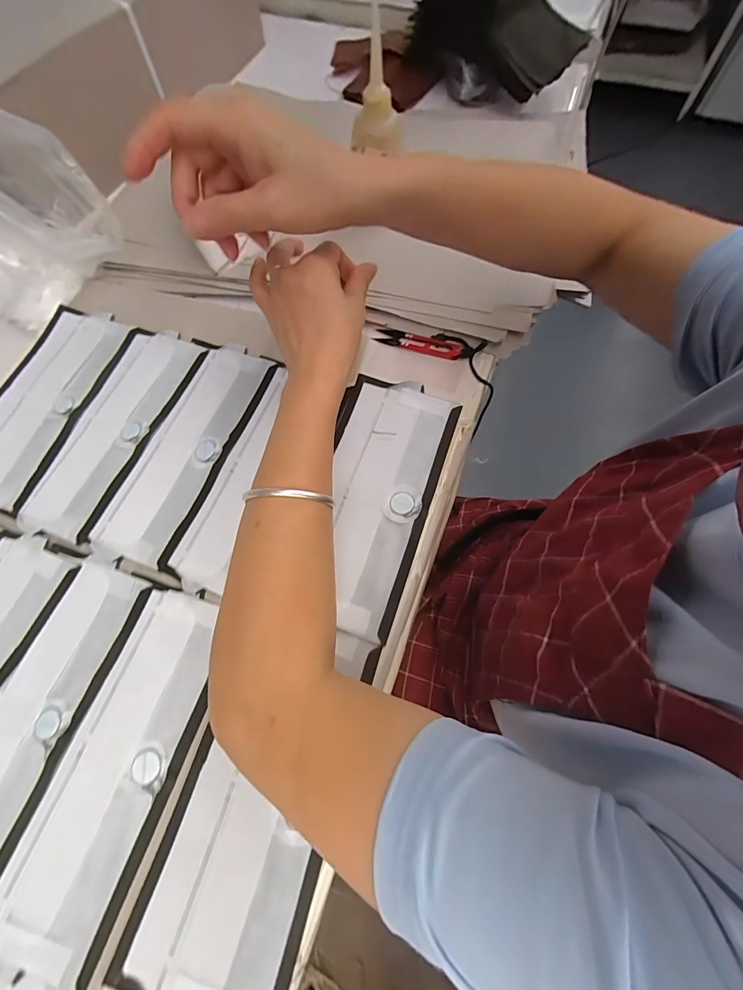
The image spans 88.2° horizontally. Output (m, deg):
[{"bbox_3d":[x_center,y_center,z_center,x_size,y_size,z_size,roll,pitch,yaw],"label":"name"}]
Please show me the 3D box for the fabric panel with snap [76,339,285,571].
[{"bbox_3d":[-0.182,-0.052,0.376,0.093,0.010,0.235,18,69,8],"label":"fabric panel with snap"}]

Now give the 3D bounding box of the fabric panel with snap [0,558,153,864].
[{"bbox_3d":[-0.260,0.168,0.292,0.083,0.007,0.235,20,69,9],"label":"fabric panel with snap"}]

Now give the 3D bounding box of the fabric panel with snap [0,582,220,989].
[{"bbox_3d":[-0.183,0.187,0.278,0.090,0.004,0.232,16,69,7],"label":"fabric panel with snap"}]

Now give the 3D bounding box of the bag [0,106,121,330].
[{"bbox_3d":[-0.399,-0.317,0.398,0.136,0.184,0.167,38,73,15],"label":"bag"}]

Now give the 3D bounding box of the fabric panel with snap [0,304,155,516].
[{"bbox_3d":[-0.345,-0.102,0.406,0.114,0.007,0.232,19,71,9],"label":"fabric panel with snap"}]

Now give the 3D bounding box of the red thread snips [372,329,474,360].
[{"bbox_3d":[0.059,-0.176,0.447,0.113,0.012,0.021,17,69,8],"label":"red thread snips"}]

